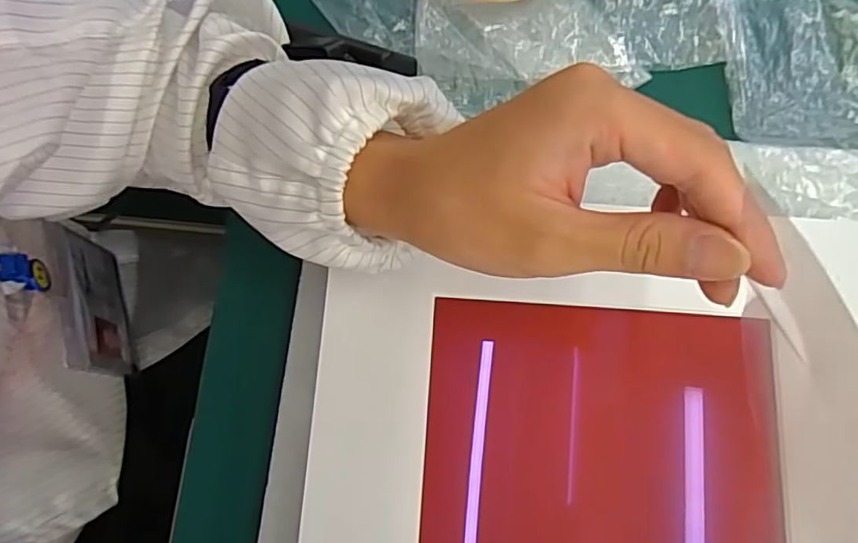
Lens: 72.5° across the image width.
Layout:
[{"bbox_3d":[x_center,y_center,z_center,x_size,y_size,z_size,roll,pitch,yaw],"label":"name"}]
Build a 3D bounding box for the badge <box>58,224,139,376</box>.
[{"bbox_3d":[-0.220,0.022,0.386,0.009,0.081,0.096,-18,77,-5],"label":"badge"}]

